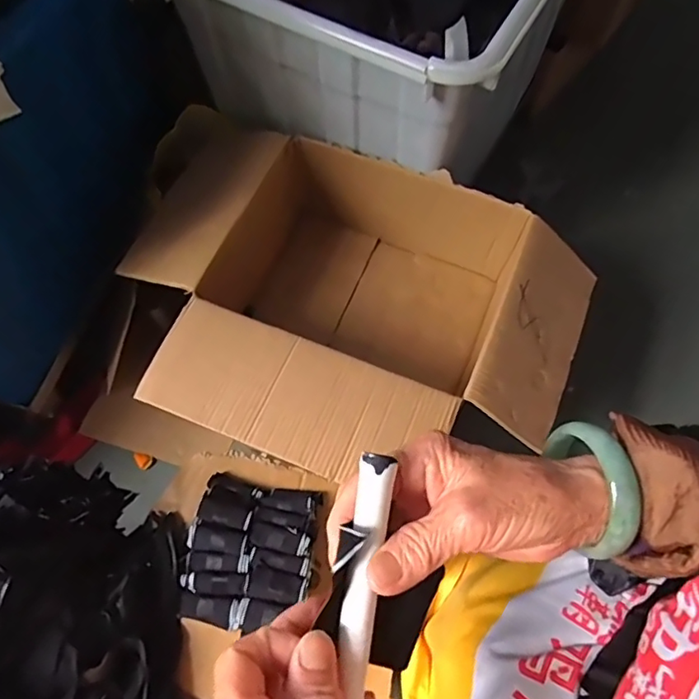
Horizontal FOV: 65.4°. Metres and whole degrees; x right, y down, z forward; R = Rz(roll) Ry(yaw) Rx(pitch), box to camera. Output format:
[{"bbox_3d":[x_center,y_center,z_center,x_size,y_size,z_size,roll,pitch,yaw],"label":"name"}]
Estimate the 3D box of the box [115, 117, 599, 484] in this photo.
[{"bbox_3d":[-0.027,-0.056,1.007,0.798,0.275,0.576,25,68,11],"label":"box"}]

